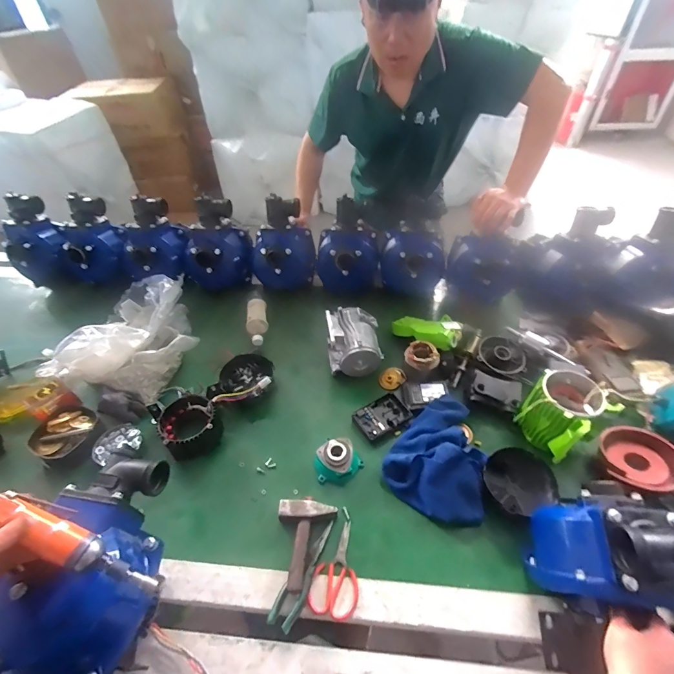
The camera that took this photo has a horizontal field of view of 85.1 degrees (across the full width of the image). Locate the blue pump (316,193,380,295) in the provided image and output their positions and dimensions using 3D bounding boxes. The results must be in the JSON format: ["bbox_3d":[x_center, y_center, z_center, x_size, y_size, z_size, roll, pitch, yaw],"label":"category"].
[{"bbox_3d":[0.034,-0.278,1.175,0.196,0.279,0.151,-4,46,-1],"label":"blue pump"}]

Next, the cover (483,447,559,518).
[{"bbox_3d":[0.389,0.310,0.783,0.133,0.047,0.132,-19,48,-14],"label":"cover"}]

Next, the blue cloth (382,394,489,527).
[{"bbox_3d":[0.240,0.256,0.817,0.214,0.084,0.270,22,51,22],"label":"blue cloth"}]

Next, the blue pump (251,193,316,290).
[{"bbox_3d":[-0.181,-0.298,1.199,0.199,0.263,0.149,-21,49,-16],"label":"blue pump"}]

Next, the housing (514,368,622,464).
[{"bbox_3d":[0.497,0.161,0.811,0.136,0.114,0.138,-28,51,-21],"label":"housing"}]

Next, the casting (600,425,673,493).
[{"bbox_3d":[0.650,0.264,0.788,0.139,0.062,0.137,-2,46,2],"label":"casting"}]

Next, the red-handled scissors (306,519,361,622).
[{"bbox_3d":[0.002,0.432,0.692,0.086,0.019,0.157,6,47,9],"label":"red-handled scissors"}]

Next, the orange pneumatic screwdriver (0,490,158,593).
[{"bbox_3d":[-0.350,0.240,0.452,0.278,0.034,0.048,31,51,-3],"label":"orange pneumatic screwdriver"}]

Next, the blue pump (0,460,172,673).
[{"bbox_3d":[-0.347,0.325,0.533,0.150,0.166,0.287,4,47,7],"label":"blue pump"}]

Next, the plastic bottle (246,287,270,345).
[{"bbox_3d":[-0.252,-0.068,1.165,0.060,0.073,0.240,-9,47,-6],"label":"plastic bottle"}]

